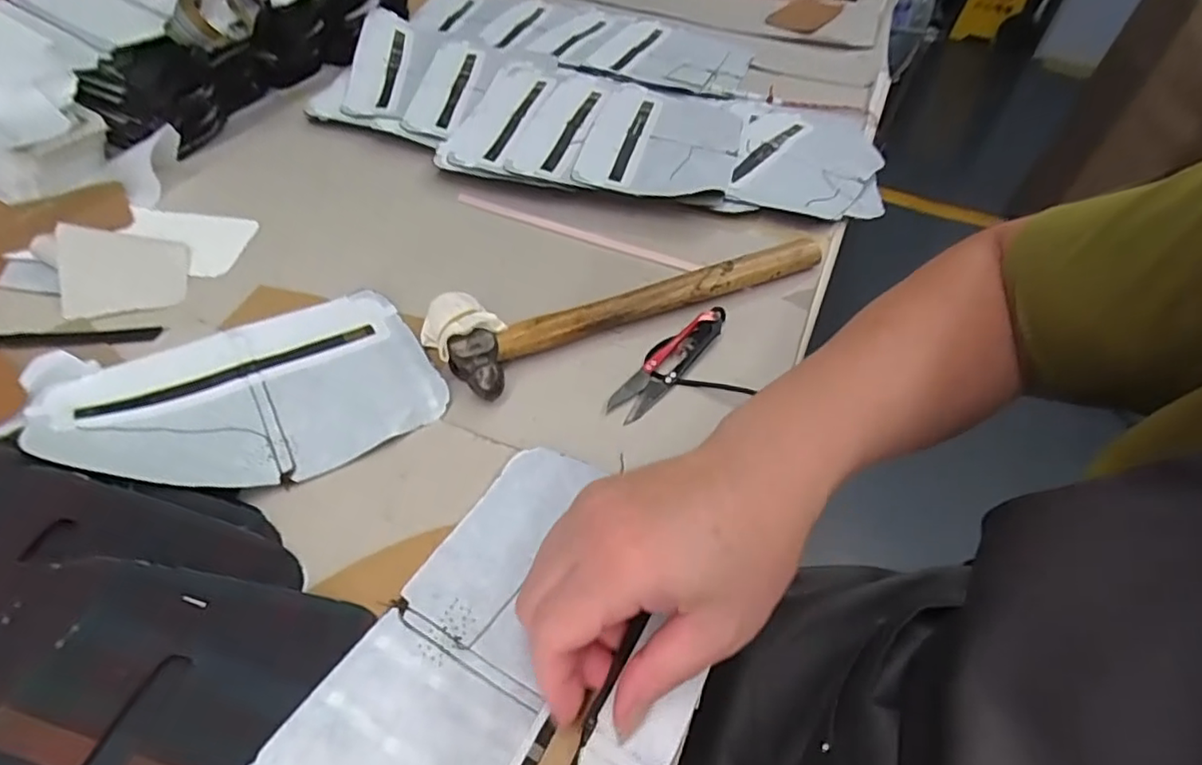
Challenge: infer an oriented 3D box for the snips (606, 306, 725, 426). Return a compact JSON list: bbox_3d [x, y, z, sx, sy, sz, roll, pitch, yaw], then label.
[{"bbox_3d":[0.042,-0.017,0.389,0.029,0.015,0.113,32,51,23],"label":"snips"}]

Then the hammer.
[{"bbox_3d":[0.032,-0.063,0.424,0.299,0.028,0.070,-20,51,-23],"label":"hammer"}]

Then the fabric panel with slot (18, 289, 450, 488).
[{"bbox_3d":[-0.196,0.006,0.344,0.190,0.013,0.127,-19,51,-22],"label":"fabric panel with slot"}]

